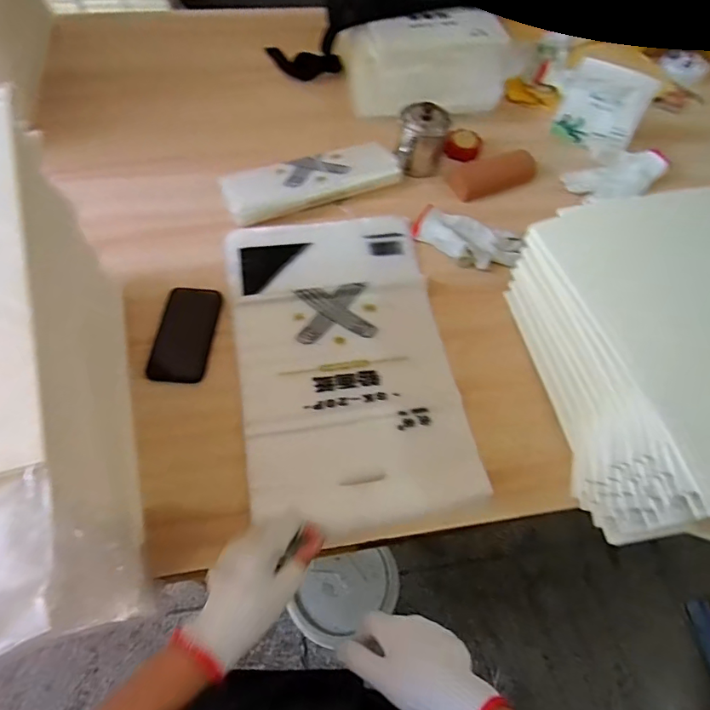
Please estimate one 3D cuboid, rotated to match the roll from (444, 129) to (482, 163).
[{"bbox_3d":[0.205,-0.397,0.917,0.061,0.026,0.068,25,61,10],"label":"roll"}]

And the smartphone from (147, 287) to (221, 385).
[{"bbox_3d":[-0.236,-0.032,0.680,0.074,0.012,0.151,7,60,0],"label":"smartphone"}]

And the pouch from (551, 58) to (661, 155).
[{"bbox_3d":[0.452,-0.451,0.892,0.141,0.140,0.028,30,21,21],"label":"pouch"}]

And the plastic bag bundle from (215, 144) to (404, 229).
[{"bbox_3d":[-0.069,-0.295,0.812,0.293,0.041,0.100,-21,64,-15],"label":"plastic bag bundle"}]

